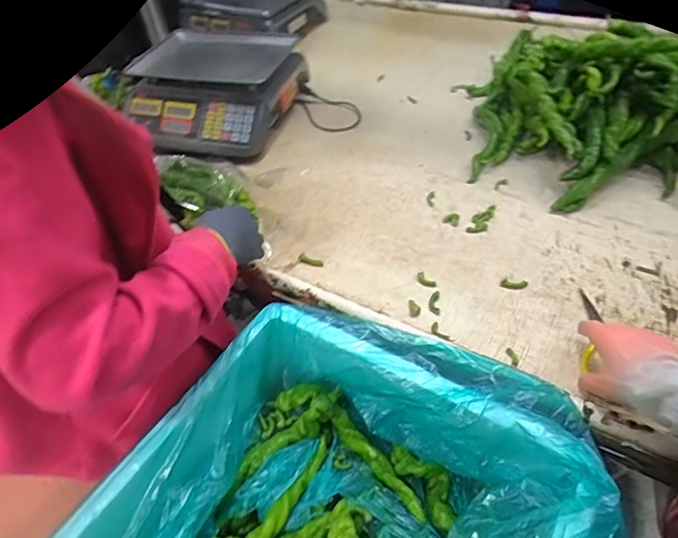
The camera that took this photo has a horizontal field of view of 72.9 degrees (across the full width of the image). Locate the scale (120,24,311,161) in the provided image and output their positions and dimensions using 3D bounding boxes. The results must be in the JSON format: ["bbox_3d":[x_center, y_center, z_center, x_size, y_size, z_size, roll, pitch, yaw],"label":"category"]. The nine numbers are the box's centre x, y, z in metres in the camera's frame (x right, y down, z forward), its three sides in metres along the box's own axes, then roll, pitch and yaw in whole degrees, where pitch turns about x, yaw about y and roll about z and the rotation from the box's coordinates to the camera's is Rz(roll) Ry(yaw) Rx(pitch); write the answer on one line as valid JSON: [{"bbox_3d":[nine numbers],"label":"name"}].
[{"bbox_3d":[-0.292,-0.408,1.048,0.355,0.130,0.351,9,49,15],"label":"scale"}]

